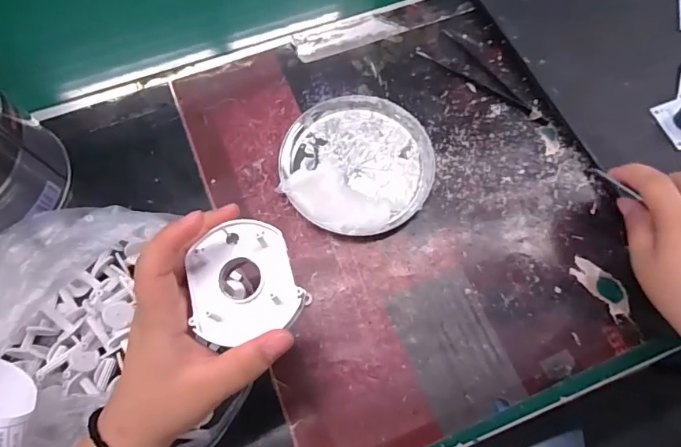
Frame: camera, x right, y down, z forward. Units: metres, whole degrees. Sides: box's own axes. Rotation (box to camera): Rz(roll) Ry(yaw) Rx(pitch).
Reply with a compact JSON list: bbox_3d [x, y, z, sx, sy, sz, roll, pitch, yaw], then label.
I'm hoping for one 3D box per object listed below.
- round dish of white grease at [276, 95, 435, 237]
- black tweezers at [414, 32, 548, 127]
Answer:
[{"bbox_3d":[0.014,-0.053,0.377,0.126,0.025,0.125,0,70,-1],"label":"round dish of white grease"},{"bbox_3d":[0.135,-0.133,0.412,0.131,0.005,0.036,43,75,14],"label":"black tweezers"}]

